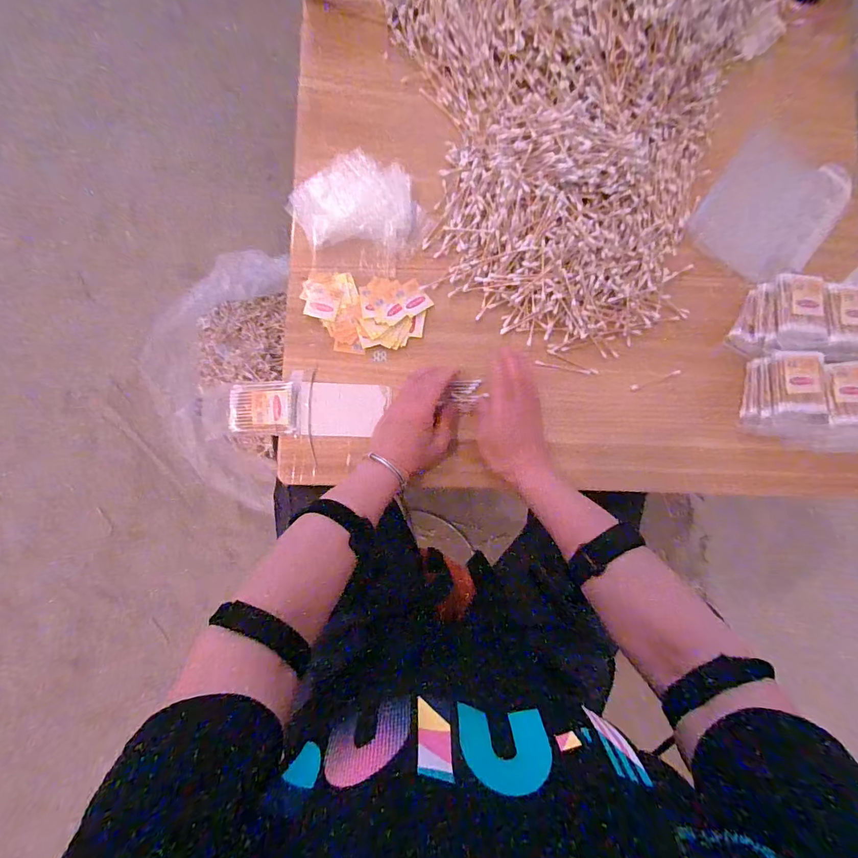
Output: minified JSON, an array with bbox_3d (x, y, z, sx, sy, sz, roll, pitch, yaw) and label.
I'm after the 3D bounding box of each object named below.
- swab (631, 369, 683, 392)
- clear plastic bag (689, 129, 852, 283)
[{"bbox_3d":[0.302,-0.064,0.538,0.074,0.004,0.009,-17,87,-6],"label":"swab"},{"bbox_3d":[0.484,-0.313,0.577,0.169,0.020,0.207,38,83,-1],"label":"clear plastic bag"}]

